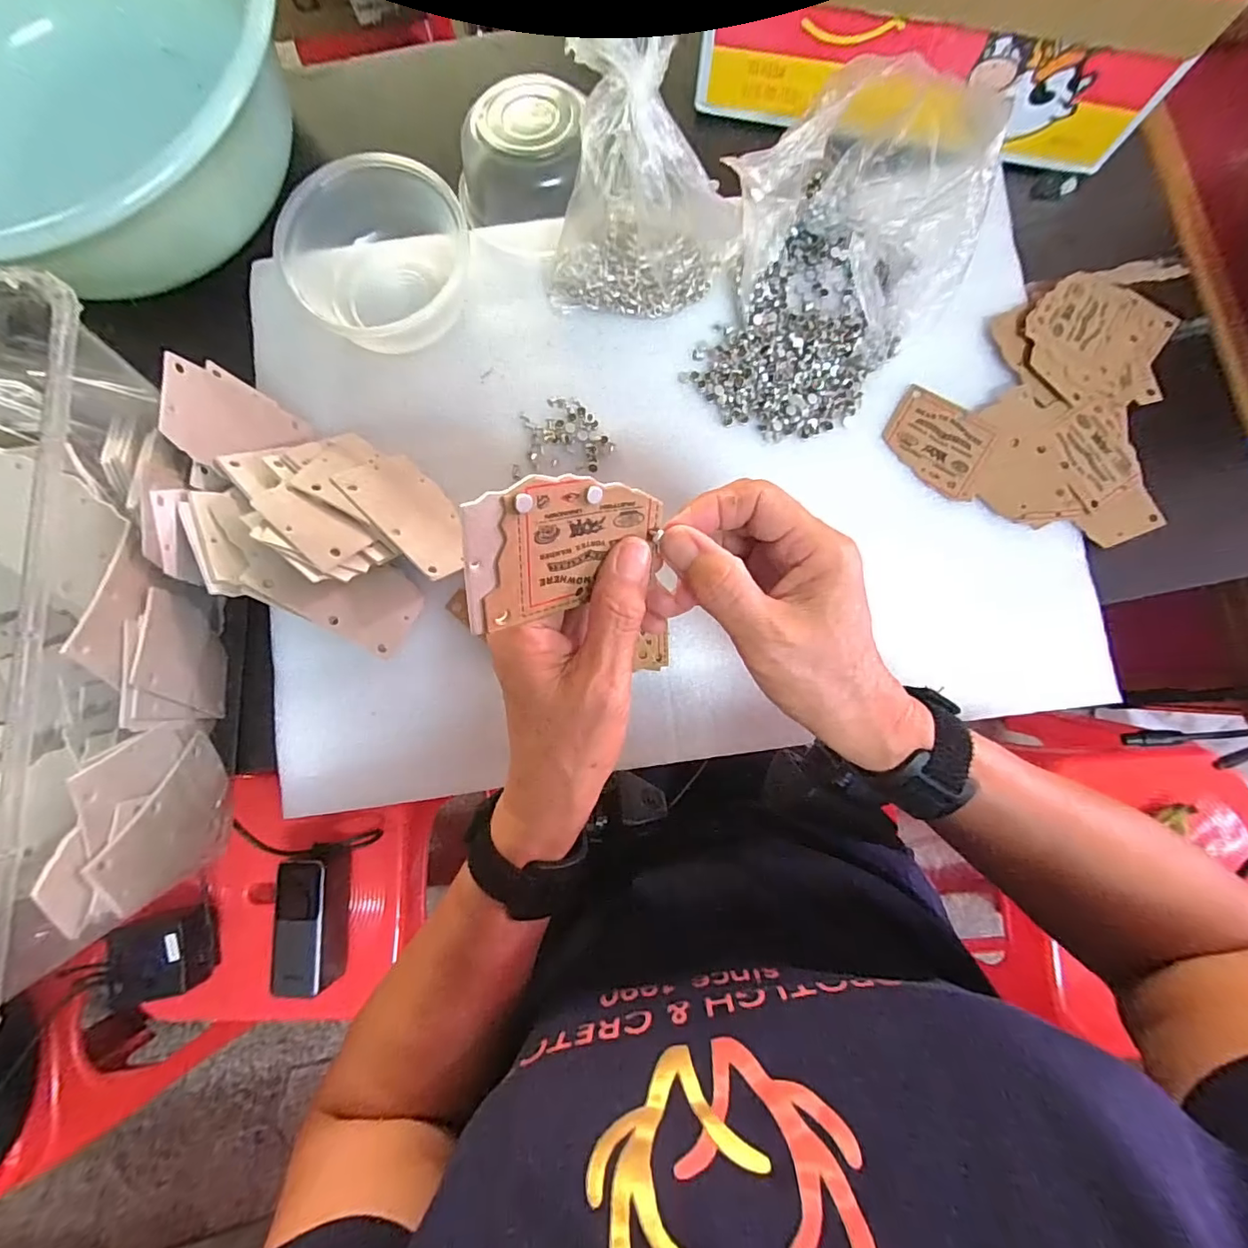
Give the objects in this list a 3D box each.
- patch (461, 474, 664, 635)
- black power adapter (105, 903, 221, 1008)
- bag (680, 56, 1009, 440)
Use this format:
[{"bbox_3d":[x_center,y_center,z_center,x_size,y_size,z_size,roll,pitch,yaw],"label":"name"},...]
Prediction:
[{"bbox_3d":[-0.022,-0.029,0.206,0.081,0.053,0.005,-17,36,-32],"label":"patch"},{"bbox_3d":[-0.489,0.348,0.556,0.086,0.052,0.083,-12,84,-1],"label":"black power adapter"},{"bbox_3d":[0.125,-0.211,0.310,0.124,0.087,0.185,41,87,4],"label":"bag"}]

